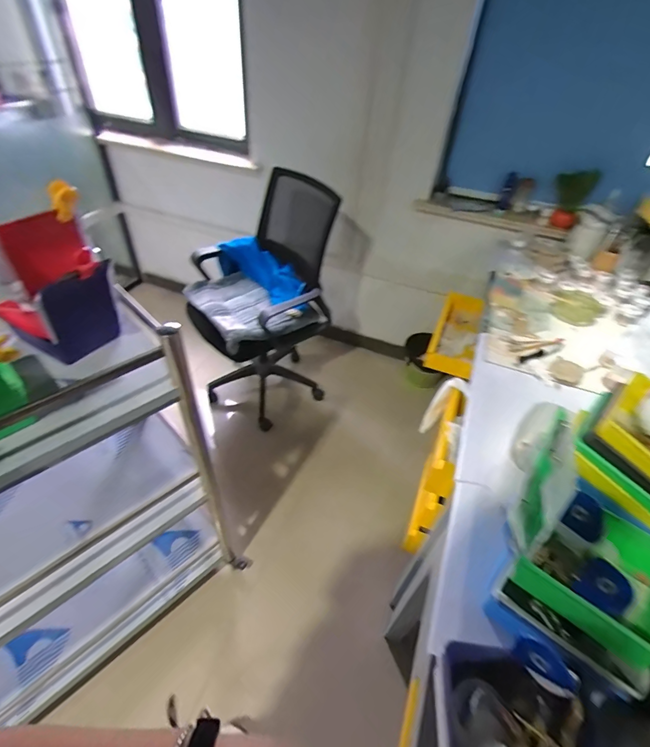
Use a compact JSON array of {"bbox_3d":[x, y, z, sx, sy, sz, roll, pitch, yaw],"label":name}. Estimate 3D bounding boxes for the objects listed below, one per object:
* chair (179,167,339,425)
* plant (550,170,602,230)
[{"bbox_3d":[-0.294,-0.289,1.737,0.507,0.926,0.630,-21,50,-25],"label":"chair"},{"bbox_3d":[0.953,-0.684,1.512,0.130,0.190,0.087,26,47,20],"label":"plant"}]

